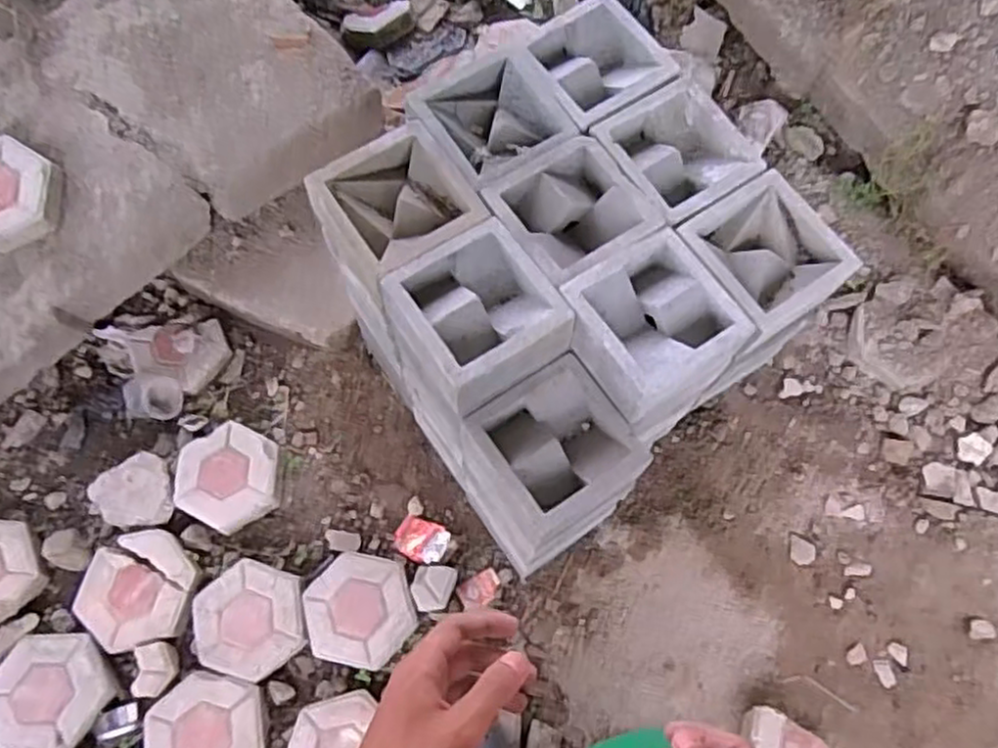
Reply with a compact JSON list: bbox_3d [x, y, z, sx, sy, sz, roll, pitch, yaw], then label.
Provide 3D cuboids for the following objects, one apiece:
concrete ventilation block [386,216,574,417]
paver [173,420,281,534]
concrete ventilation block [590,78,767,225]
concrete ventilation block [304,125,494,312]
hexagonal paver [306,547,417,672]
[{"bbox_3d":[-0.031,-0.082,1.021,0.199,0.095,0.205,-32,71,-13],"label":"concrete ventilation block"},{"bbox_3d":[-0.538,0.207,1.441,0.193,0.046,0.211,-3,67,-2],"label":"paver"},{"bbox_3d":[0.274,-0.331,1.116,0.202,0.089,0.203,-33,71,-14],"label":"concrete ventilation block"},{"bbox_3d":[-0.151,-0.240,1.077,0.204,0.091,0.201,-34,71,-14],"label":"concrete ventilation block"},{"bbox_3d":[-0.266,0.439,1.357,0.200,0.045,0.202,10,67,4],"label":"hexagonal paver"}]

